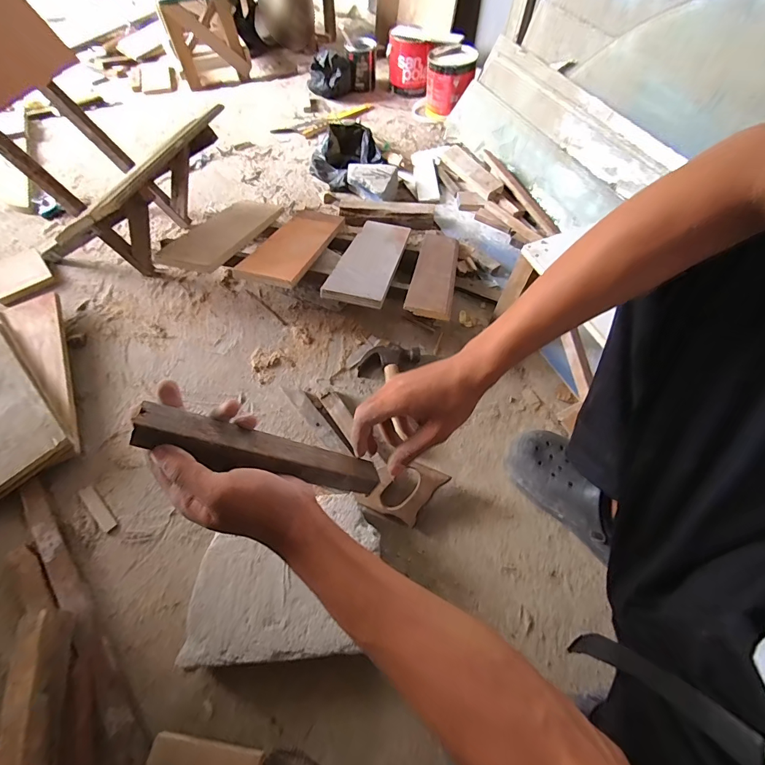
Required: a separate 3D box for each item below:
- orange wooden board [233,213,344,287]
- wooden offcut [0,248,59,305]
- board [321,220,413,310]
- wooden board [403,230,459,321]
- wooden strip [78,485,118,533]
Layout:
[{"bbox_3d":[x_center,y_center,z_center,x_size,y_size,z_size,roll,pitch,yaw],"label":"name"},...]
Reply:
[{"bbox_3d":[-0.184,-0.305,0.829,0.125,0.018,0.369,11,43,5],"label":"orange wooden board"},{"bbox_3d":[-0.818,-0.241,0.869,0.114,0.021,0.141,-36,66,-21],"label":"wooden offcut"},{"bbox_3d":[-0.020,-0.260,0.802,0.110,0.019,0.343,12,43,6],"label":"board"},{"bbox_3d":[0.115,-0.249,0.822,0.084,0.017,0.396,11,42,5],"label":"wooden board"},{"bbox_3d":[-0.459,0.204,0.621,0.091,0.005,0.020,39,65,20],"label":"wooden strip"}]

